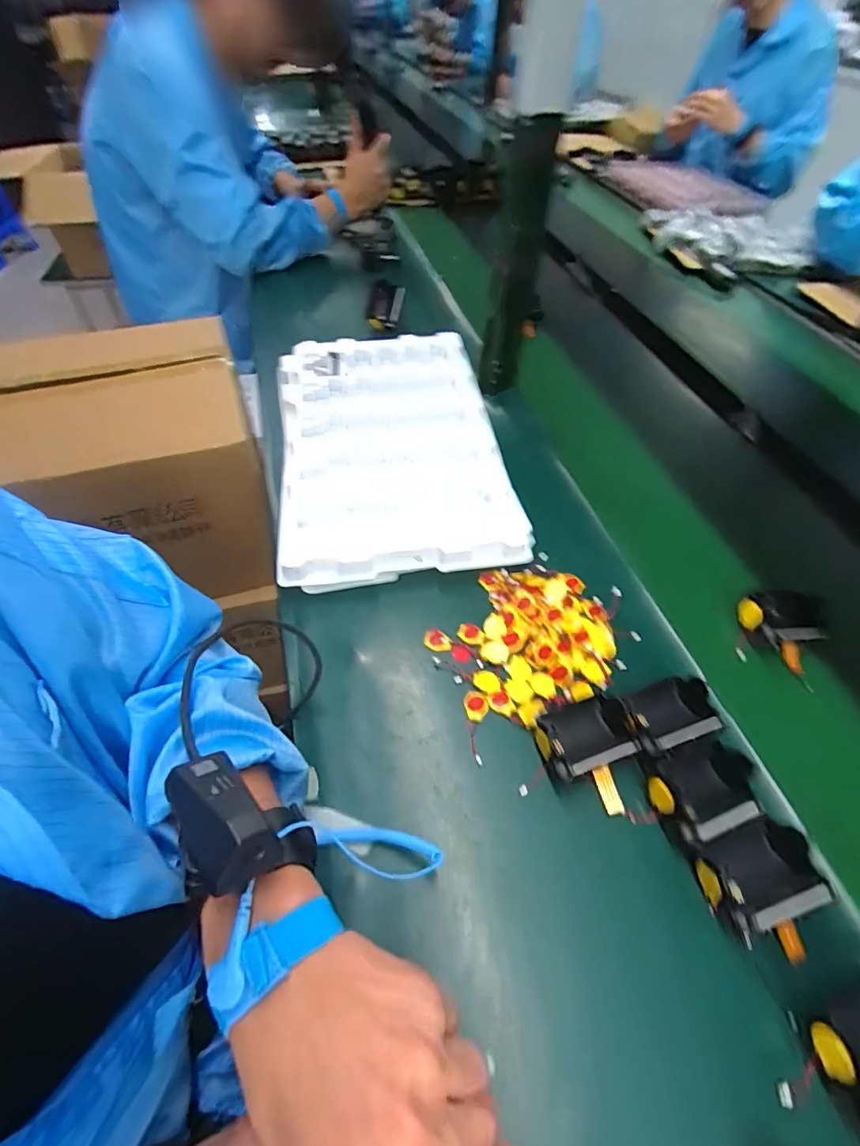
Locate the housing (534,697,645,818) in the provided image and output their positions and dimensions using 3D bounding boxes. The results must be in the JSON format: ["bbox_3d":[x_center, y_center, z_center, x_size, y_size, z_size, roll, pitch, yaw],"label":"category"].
[{"bbox_3d":[0.131,0.141,0.392,0.078,0.034,0.083,-13,54,-12],"label":"housing"}]

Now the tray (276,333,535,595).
[{"bbox_3d":[-0.055,-0.165,0.636,0.260,0.059,0.440,-8,51,-5],"label":"tray"}]

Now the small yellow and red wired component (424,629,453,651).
[{"bbox_3d":[0.006,0.065,0.475,0.020,0.005,0.030,-33,60,-25],"label":"small yellow and red wired component"}]

